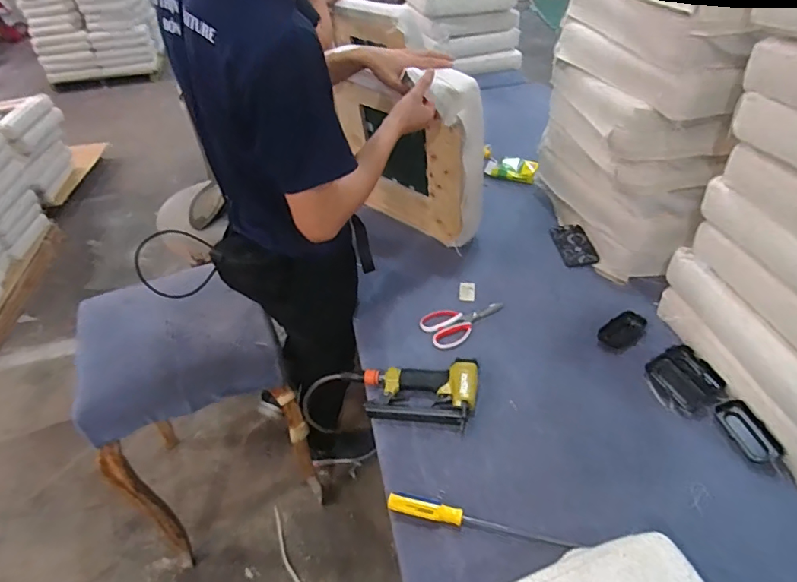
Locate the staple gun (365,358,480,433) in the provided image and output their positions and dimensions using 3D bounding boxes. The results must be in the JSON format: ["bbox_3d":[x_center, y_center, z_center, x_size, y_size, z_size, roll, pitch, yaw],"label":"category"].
[{"bbox_3d":[0.043,0.194,0.930,0.212,0.048,0.137,0,41,7],"label":"staple gun"}]

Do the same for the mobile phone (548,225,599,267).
[{"bbox_3d":[0.454,-0.121,1.270,0.088,0.007,0.163,-5,41,1],"label":"mobile phone"}]

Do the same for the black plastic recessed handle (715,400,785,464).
[{"bbox_3d":[0.582,0.234,0.823,0.049,0.029,0.109,-12,41,-7],"label":"black plastic recessed handle"}]

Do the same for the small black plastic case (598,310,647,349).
[{"bbox_3d":[0.472,0.082,1.038,0.107,0.024,0.064,-31,47,-26],"label":"small black plastic case"}]

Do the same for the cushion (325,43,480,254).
[{"bbox_3d":[0.019,-0.367,1.273,0.106,0.431,0.463,-33,48,-27],"label":"cushion"}]

